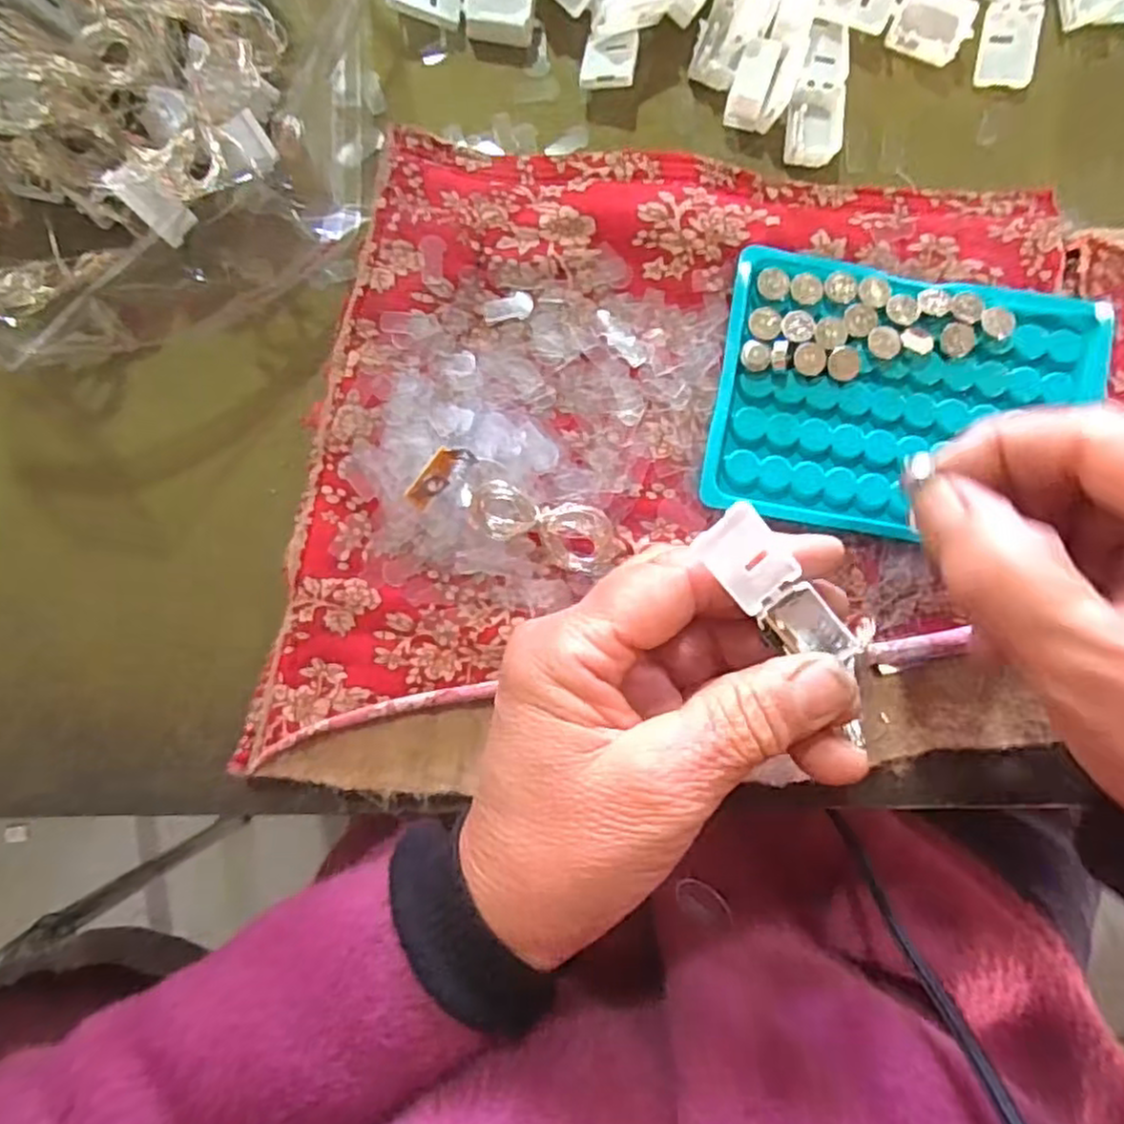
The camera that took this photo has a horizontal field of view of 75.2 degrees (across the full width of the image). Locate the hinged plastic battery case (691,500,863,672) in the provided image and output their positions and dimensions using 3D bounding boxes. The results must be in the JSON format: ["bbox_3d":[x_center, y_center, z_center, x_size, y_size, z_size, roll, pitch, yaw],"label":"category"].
[{"bbox_3d":[0.061,0.008,0.204,0.055,0.009,0.019,44,88,-15],"label":"hinged plastic battery case"}]

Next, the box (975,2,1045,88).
[{"bbox_3d":[0.167,-0.193,0.272,0.021,0.008,0.029,6,88,0],"label":"box"}]

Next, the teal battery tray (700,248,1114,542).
[{"bbox_3d":[0.120,-0.057,0.254,0.129,0.008,0.093,9,88,1],"label":"teal battery tray"}]

